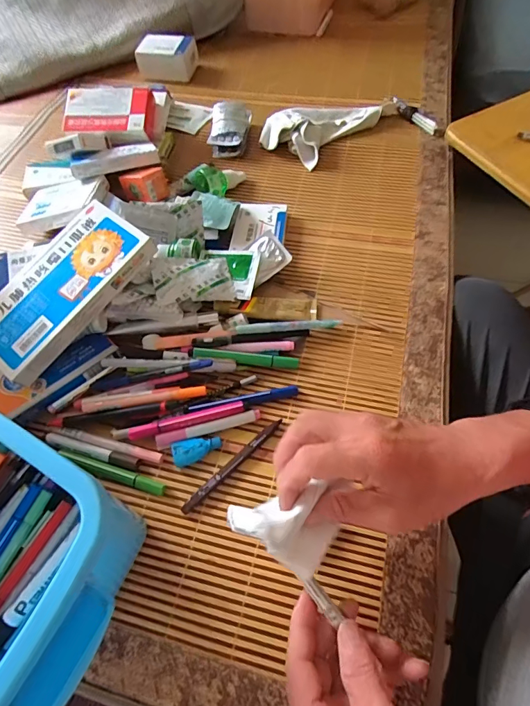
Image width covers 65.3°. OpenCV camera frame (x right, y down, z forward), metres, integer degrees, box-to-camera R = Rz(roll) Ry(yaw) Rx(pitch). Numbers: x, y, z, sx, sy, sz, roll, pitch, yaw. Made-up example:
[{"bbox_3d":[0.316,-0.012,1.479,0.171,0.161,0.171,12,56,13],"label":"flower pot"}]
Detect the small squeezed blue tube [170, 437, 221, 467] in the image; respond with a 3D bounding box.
[{"bbox_3d":[-0.071,0.100,0.433,0.050,0.012,0.025,-19,60,-7],"label":"small squeezed blue tube"}]

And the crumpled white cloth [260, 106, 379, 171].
[{"bbox_3d":[0.095,-0.396,0.702,0.196,0.034,0.116,-40,64,-18],"label":"crumpled white cloth"}]

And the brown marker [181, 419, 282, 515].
[{"bbox_3d":[-0.033,0.113,0.425,0.131,0.009,0.012,-40,64,-18],"label":"brown marker"}]

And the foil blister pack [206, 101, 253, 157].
[{"bbox_3d":[-0.060,-0.385,0.703,0.066,0.034,0.114,-1,59,4],"label":"foil blister pack"}]

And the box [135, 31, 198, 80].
[{"bbox_3d":[-0.195,-0.611,0.847,0.113,0.057,0.080,9,61,10],"label":"box"}]

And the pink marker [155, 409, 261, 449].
[{"bbox_3d":[-0.060,0.079,0.442,0.112,0.013,0.012,-17,60,-6],"label":"pink marker"}]

